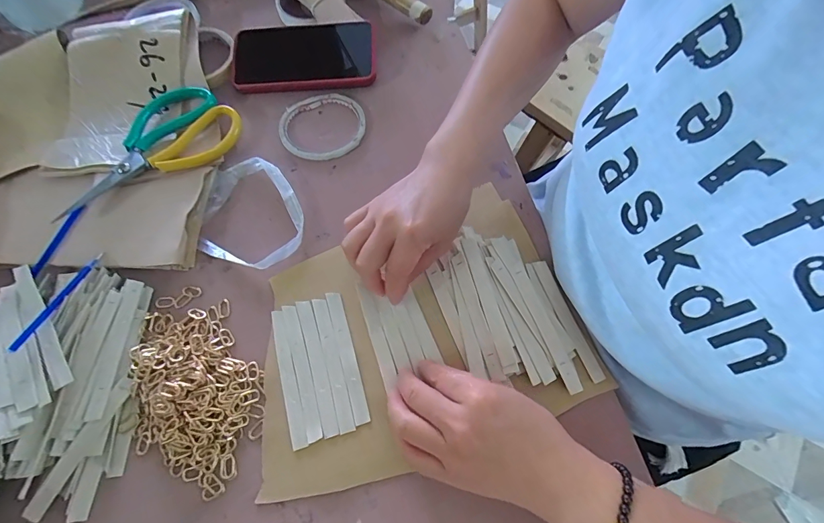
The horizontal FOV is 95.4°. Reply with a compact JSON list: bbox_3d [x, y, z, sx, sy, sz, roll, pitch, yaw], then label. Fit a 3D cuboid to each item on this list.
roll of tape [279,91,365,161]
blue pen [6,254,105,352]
[{"bbox_3d":[-0.099,-0.151,0.417,0.094,0.008,0.084,-9,70,-4],"label":"roll of tape"},{"bbox_3d":[-0.298,0.031,0.318,0.008,0.007,0.103,4,45,1],"label":"blue pen"}]

